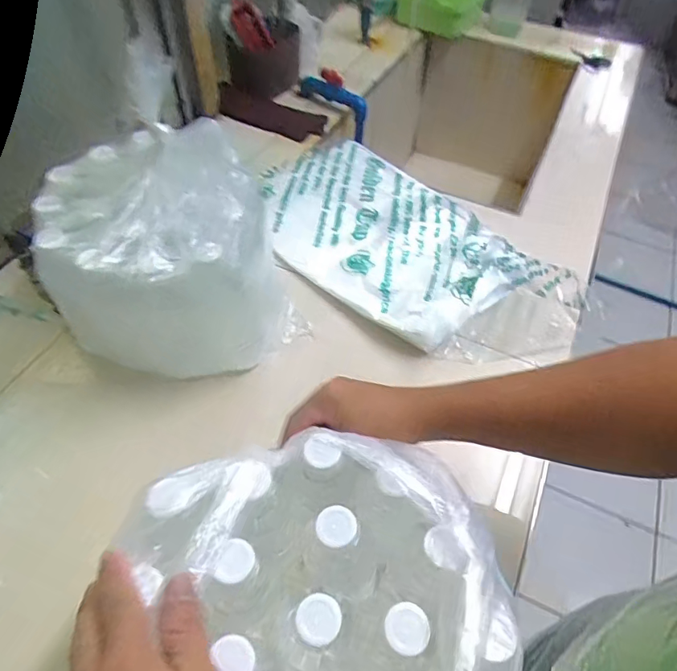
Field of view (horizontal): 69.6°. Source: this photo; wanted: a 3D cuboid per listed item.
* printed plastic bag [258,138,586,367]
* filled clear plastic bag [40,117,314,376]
[{"bbox_3d":[0.094,-0.152,0.694,0.513,0.107,0.280,35,59,22],"label":"printed plastic bag"},{"bbox_3d":[-0.182,-0.101,0.544,0.255,0.232,0.201,3,53,0],"label":"filled clear plastic bag"}]

